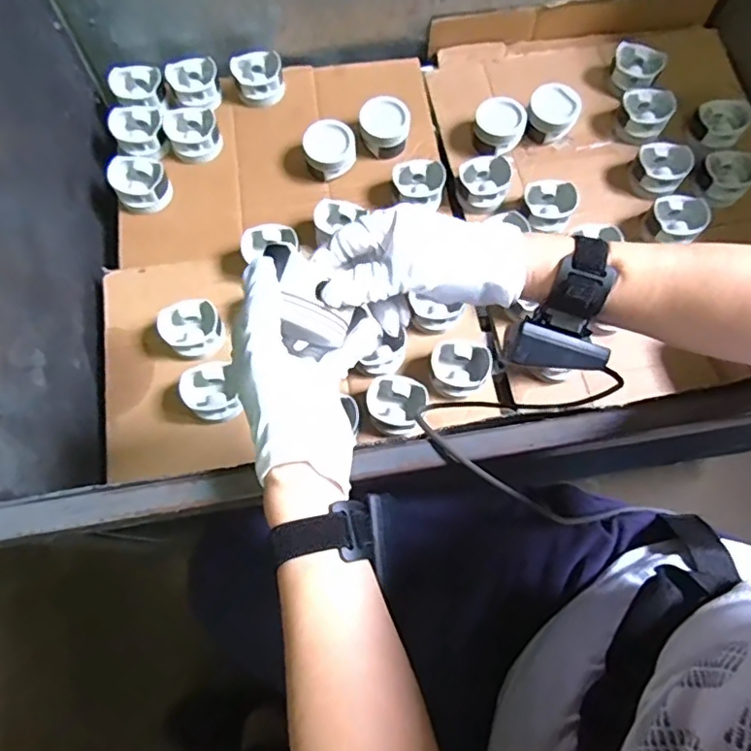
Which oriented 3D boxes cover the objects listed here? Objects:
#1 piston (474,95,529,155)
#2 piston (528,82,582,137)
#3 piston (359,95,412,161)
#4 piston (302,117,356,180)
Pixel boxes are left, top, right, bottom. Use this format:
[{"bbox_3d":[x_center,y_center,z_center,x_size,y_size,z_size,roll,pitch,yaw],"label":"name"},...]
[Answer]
[{"bbox_3d":[0.190,-0.382,0.881,0.076,0.055,0.080,0,71,0],"label":"piston"},{"bbox_3d":[0.273,-0.404,0.890,0.074,0.055,0.069,0,71,0],"label":"piston"},{"bbox_3d":[0.012,-0.380,0.885,0.082,0.047,0.075,-3,71,-1],"label":"piston"},{"bbox_3d":[-0.069,-0.338,0.869,0.075,0.048,0.073,0,71,0],"label":"piston"}]

